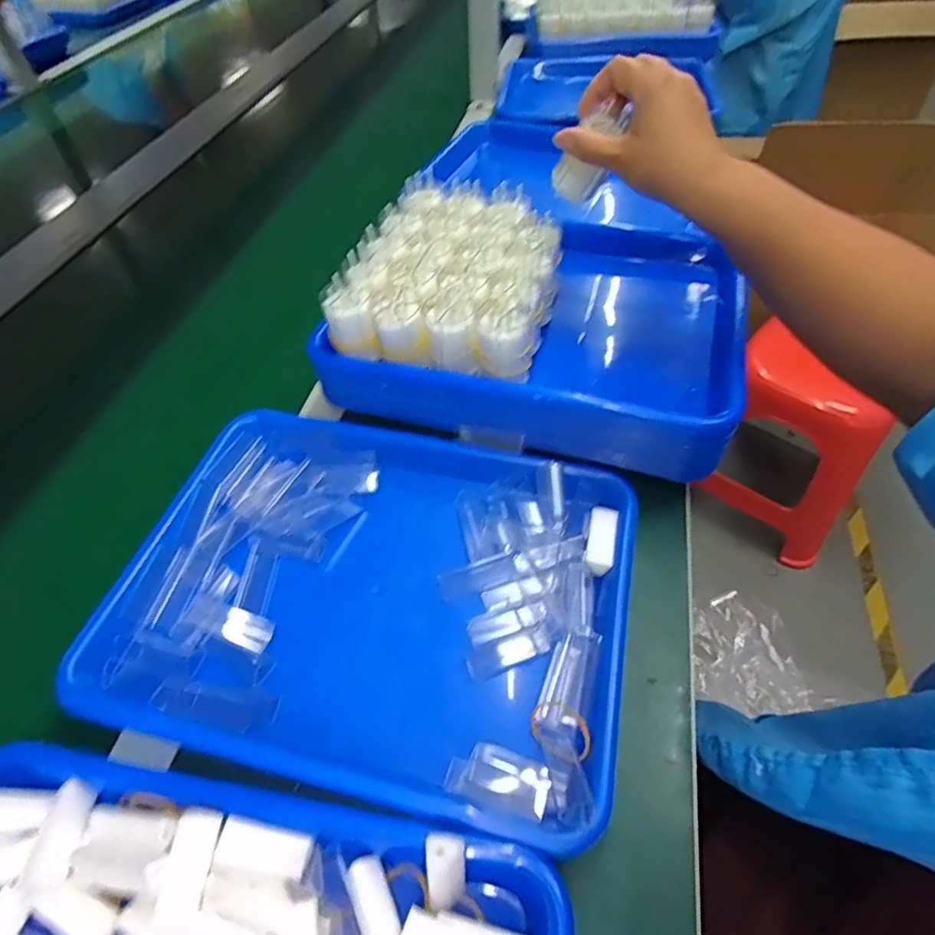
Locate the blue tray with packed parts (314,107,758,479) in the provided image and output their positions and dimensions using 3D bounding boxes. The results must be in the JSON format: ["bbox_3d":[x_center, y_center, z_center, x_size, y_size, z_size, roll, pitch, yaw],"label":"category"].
[{"bbox_3d":[0.069,-0.138,0.496,0.314,0.105,0.258,15,53,13],"label":"blue tray with packed parts"}]

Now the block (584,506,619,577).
[{"bbox_3d":[0.094,0.053,0.403,0.018,0.013,0.052,11,53,10],"label":"block"}]

